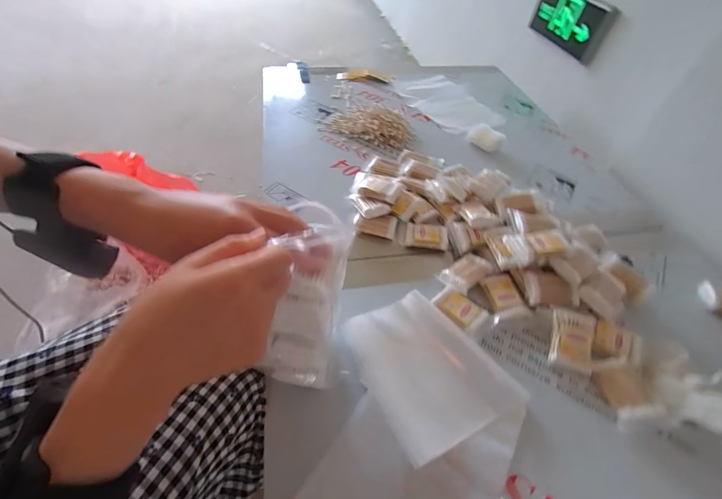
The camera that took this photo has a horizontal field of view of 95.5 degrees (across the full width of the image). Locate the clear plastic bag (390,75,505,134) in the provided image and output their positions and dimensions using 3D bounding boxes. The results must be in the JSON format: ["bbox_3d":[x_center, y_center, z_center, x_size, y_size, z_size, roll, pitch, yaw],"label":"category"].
[{"bbox_3d":[0.241,-0.426,0.944,0.198,0.032,0.310,-23,56,-22],"label":"clear plastic bag"}]

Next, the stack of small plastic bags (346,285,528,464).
[{"bbox_3d":[0.088,0.151,0.438,0.171,0.022,0.190,-19,54,-19],"label":"stack of small plastic bags"}]

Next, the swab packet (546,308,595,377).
[{"bbox_3d":[0.295,0.125,0.457,0.057,0.007,0.081,18,73,5],"label":"swab packet"}]

